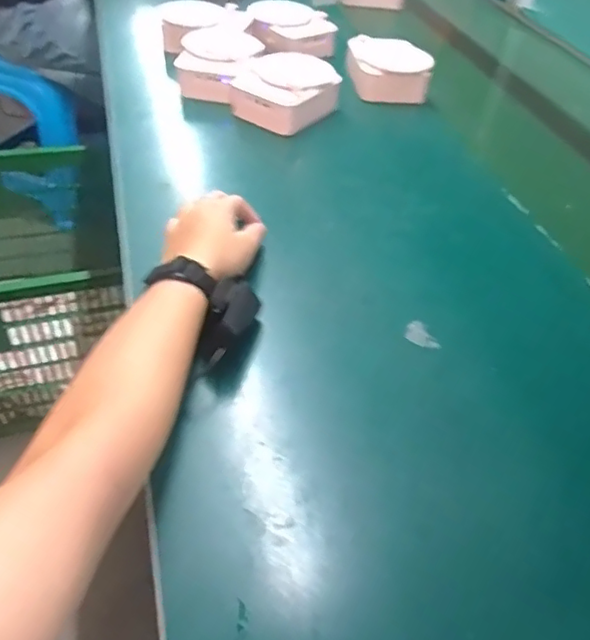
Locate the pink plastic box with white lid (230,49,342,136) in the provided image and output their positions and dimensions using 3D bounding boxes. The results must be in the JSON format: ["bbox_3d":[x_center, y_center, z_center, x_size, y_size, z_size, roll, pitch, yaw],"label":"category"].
[{"bbox_3d":[-0.011,-0.300,0.766,0.115,0.052,0.125,29,48,22],"label":"pink plastic box with white lid"}]

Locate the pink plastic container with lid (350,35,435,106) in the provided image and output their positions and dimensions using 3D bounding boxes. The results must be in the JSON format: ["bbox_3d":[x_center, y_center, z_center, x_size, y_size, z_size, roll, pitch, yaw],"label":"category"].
[{"bbox_3d":[0.133,-0.359,0.837,0.118,0.052,0.103,8,44,2],"label":"pink plastic container with lid"}]

